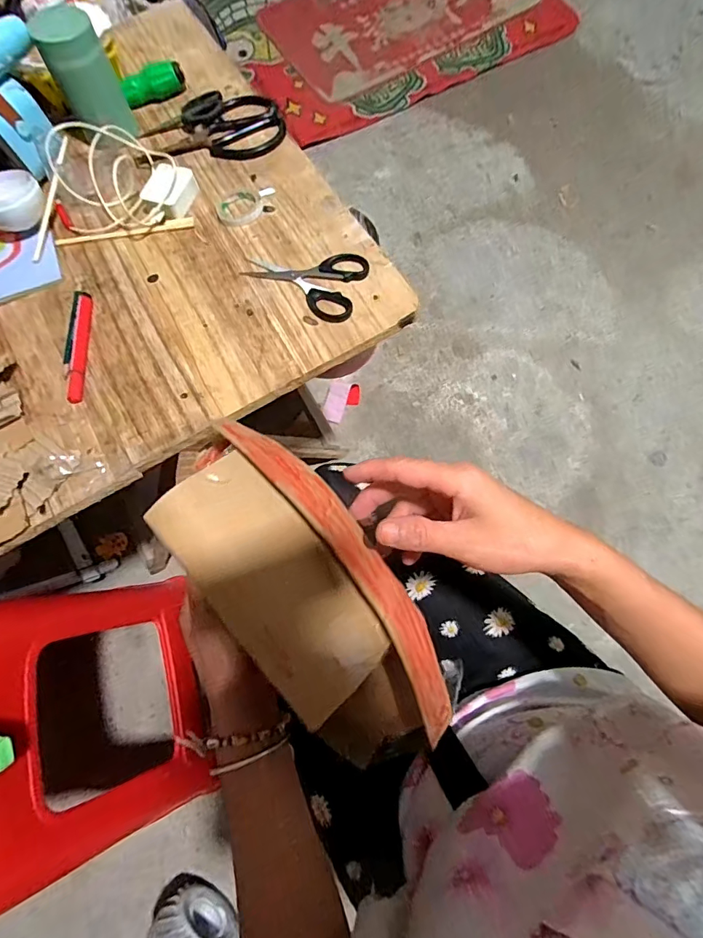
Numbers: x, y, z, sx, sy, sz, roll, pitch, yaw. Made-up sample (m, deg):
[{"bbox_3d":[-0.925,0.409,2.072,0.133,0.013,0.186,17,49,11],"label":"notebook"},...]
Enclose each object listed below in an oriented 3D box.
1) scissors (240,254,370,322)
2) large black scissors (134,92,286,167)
[{"bbox_3d":[-0.052,-0.201,0.465,0.125,0.014,0.077,18,75,10],"label":"scissors"},{"bbox_3d":[-0.170,-0.421,0.540,0.173,0.019,0.106,-4,72,3],"label":"large black scissors"}]

